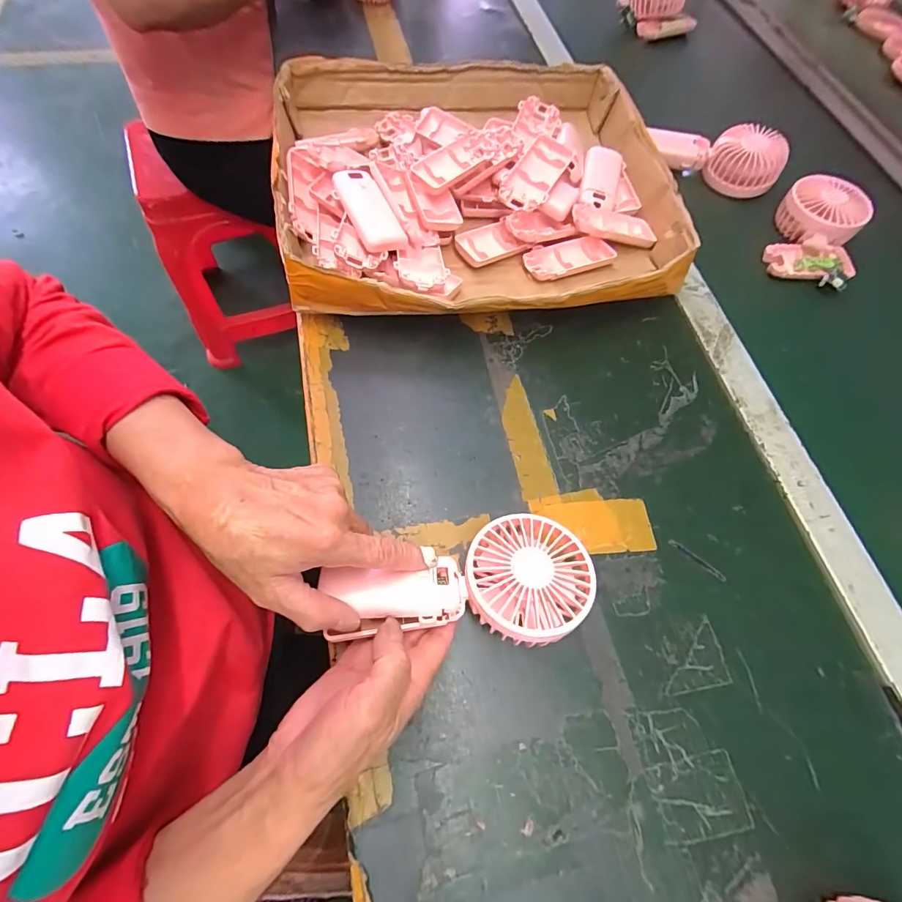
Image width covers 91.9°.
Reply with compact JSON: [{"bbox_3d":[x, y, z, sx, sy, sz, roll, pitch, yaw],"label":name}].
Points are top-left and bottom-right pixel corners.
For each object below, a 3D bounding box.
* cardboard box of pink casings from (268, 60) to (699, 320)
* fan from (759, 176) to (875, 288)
[{"bbox_3d":[0.026,-0.289,0.480,0.405,0.080,0.359,-5,66,-6],"label":"cardboard box of pink casings"},{"bbox_3d":[0.415,-0.246,0.490,0.088,0.044,0.124,24,66,8],"label":"fan"}]

